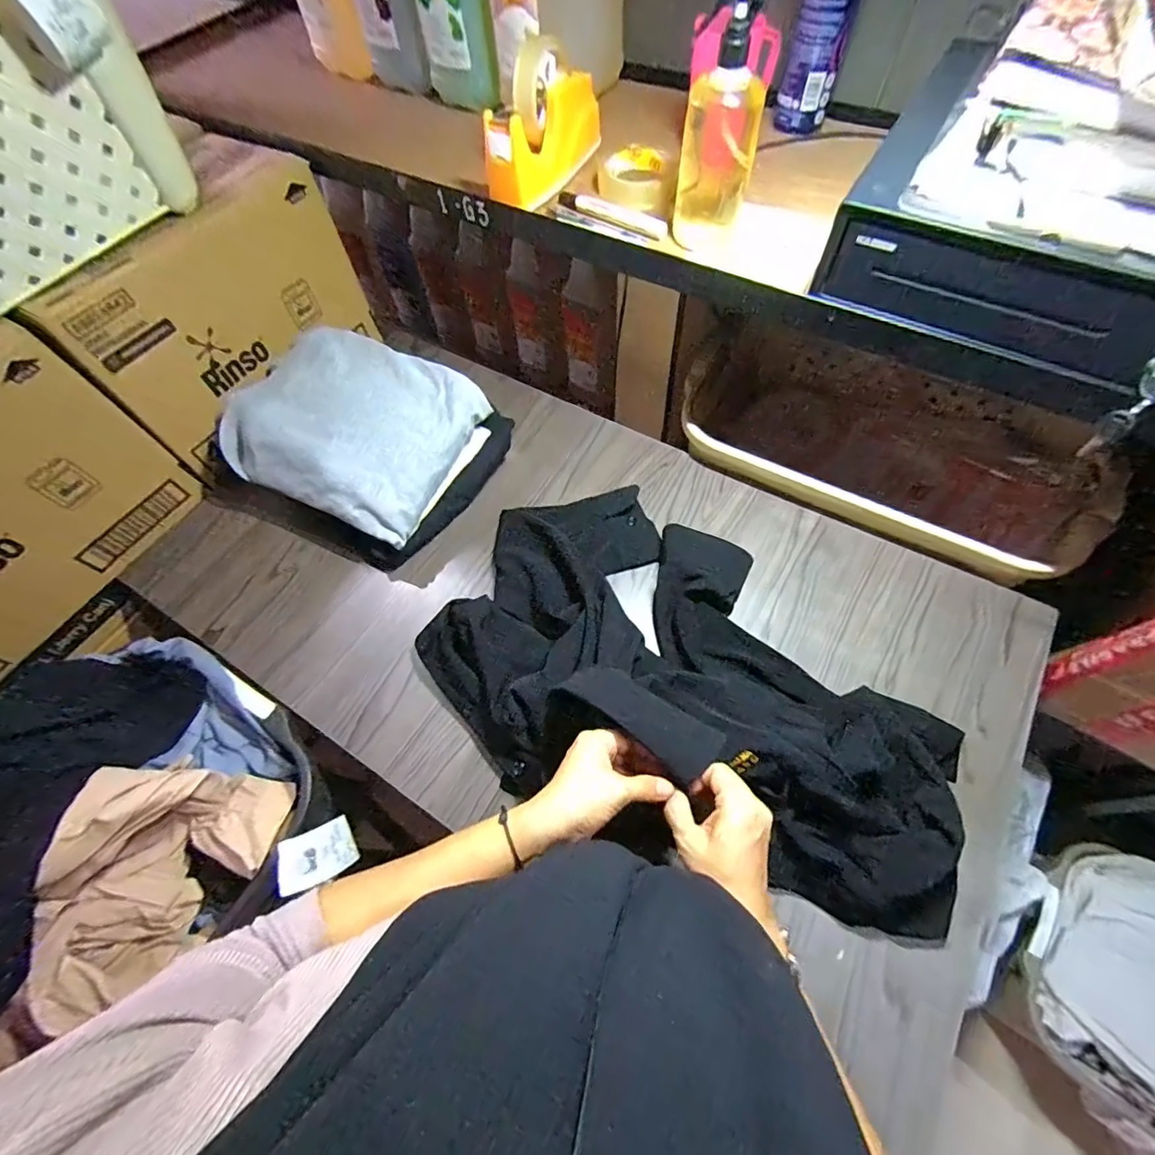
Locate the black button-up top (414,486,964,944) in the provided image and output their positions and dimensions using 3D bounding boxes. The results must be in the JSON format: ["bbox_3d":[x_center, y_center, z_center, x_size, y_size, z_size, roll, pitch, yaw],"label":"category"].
[{"bbox_3d":[0.128,0.101,0.583,0.599,0.113,0.351,30,68,21],"label":"black button-up top"}]

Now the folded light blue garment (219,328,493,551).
[{"bbox_3d":[-0.308,-0.208,0.711,0.291,0.084,0.247,25,66,15],"label":"folded light blue garment"}]

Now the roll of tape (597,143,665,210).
[{"bbox_3d":[0.066,-0.500,0.646,0.078,0.039,0.078,5,63,6],"label":"roll of tape"}]

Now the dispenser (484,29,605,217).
[{"bbox_3d":[-0.037,-0.539,0.609,0.062,0.107,0.178,25,67,16],"label":"dispenser"}]

